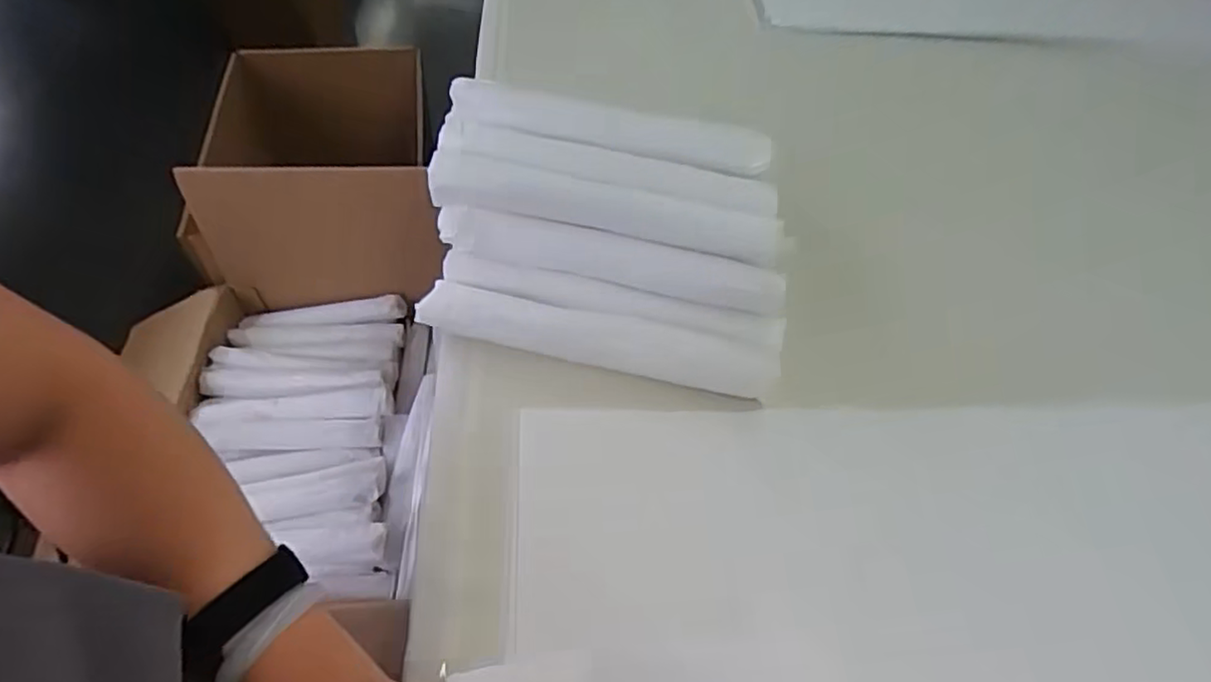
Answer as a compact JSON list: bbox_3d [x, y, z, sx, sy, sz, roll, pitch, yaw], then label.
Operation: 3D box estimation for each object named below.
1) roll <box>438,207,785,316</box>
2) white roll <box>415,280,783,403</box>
[{"bbox_3d":[0.002,-0.072,0.554,0.298,0.030,0.035,13,52,4],"label":"roll"},{"bbox_3d":[-0.007,-0.003,0.545,0.302,0.029,0.040,12,52,4],"label":"white roll"}]

